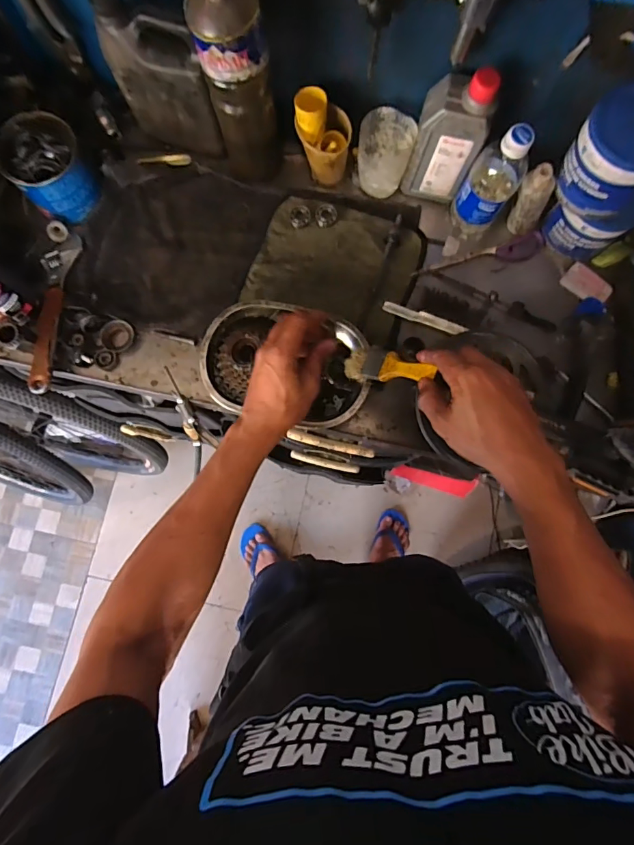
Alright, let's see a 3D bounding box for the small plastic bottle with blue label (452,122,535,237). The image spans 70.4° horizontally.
[{"bbox_3d":[0.225,-0.310,0.578,0.059,0.168,0.061,0,80,-1],"label":"small plastic bottle with blue label"}]

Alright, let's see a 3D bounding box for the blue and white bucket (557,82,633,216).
[{"bbox_3d":[0.347,-0.307,0.518,0.098,0.102,0.093,-12,81,-3],"label":"blue and white bucket"}]

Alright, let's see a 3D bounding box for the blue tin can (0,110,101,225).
[{"bbox_3d":[-0.354,-0.336,0.600,0.089,0.096,0.095,0,80,-1],"label":"blue tin can"}]

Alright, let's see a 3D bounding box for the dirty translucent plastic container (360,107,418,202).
[{"bbox_3d":[0.089,-0.360,0.609,0.069,0.089,0.067,0,80,-1],"label":"dirty translucent plastic container"}]

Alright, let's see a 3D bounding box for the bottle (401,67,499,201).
[{"bbox_3d":[0.165,-0.358,0.571,0.081,0.172,0.049,17,81,2],"label":"bottle"}]

